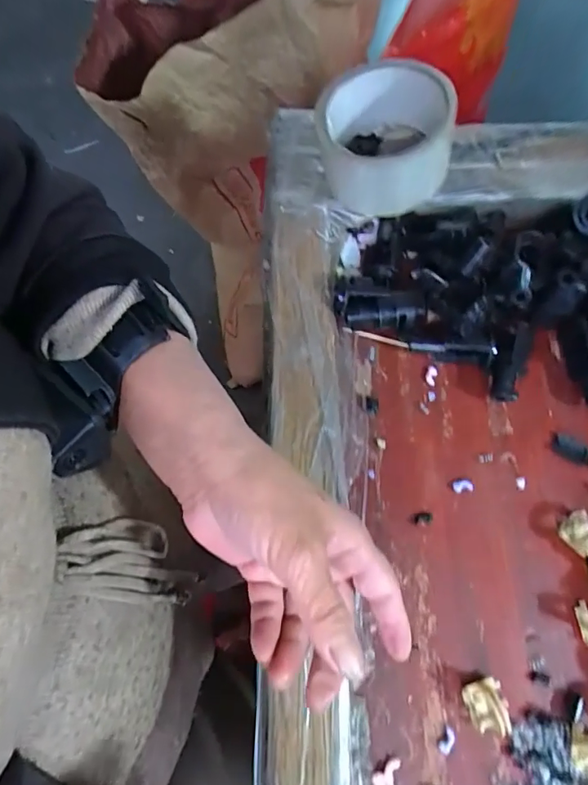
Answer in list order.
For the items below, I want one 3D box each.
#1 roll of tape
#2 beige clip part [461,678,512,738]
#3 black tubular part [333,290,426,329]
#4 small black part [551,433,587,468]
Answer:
[{"bbox_3d":[0.063,-0.179,0.334,0.097,0.061,0.087,6,68,3],"label":"roll of tape"},{"bbox_3d":[0.102,0.166,0.254,0.019,0.015,0.025,-18,69,-7],"label":"beige clip part"},{"bbox_3d":[0.058,-0.055,0.327,0.059,0.022,0.022,5,68,2],"label":"black tubular part"},{"bbox_3d":[0.178,0.036,0.308,0.025,0.004,0.013,33,72,13],"label":"small black part"}]

